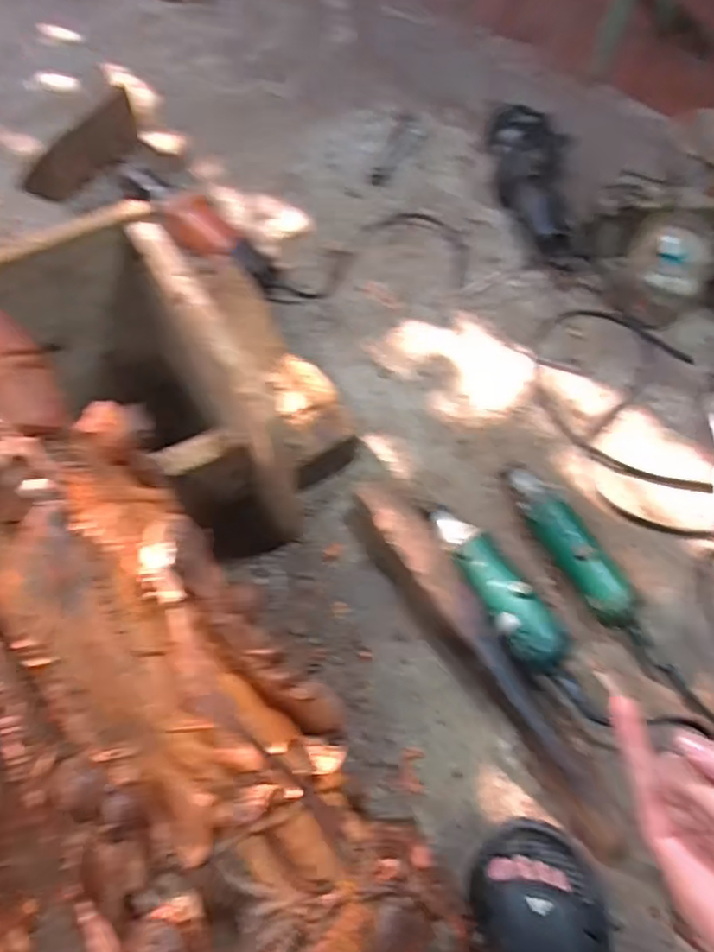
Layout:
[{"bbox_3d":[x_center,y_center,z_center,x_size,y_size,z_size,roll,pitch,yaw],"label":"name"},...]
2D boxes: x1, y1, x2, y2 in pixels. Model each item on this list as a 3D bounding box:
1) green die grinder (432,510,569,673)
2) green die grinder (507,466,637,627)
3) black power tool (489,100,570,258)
[{"bbox_3d":[0.133,0.110,0.685,0.046,0.059,0.194,-25,63,-18],"label":"green die grinder"},{"bbox_3d":[0.213,0.070,0.710,0.038,0.056,0.198,-24,63,-18],"label":"green die grinder"},{"bbox_3d":[0.262,-0.452,1.012,0.093,0.088,0.331,-1,59,-2],"label":"black power tool"}]

